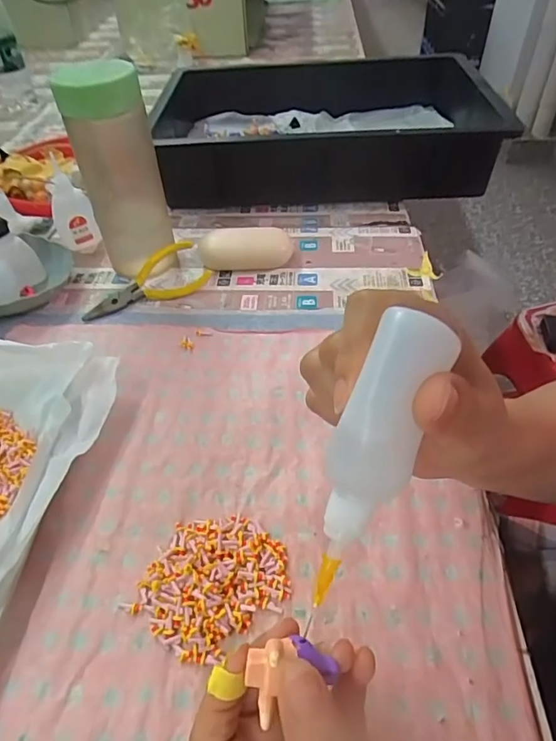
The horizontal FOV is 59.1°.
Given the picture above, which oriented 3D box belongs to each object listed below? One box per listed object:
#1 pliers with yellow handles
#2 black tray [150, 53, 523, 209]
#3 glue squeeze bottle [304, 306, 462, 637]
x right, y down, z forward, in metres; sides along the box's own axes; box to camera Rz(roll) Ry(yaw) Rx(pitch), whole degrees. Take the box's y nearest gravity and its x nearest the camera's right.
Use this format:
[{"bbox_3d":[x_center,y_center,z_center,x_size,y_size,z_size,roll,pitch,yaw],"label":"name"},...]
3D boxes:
[{"bbox_3d":[-0.129,-0.081,0.480,0.127,0.017,0.052,-31,88,-20],"label":"pliers with yellow handles"},{"bbox_3d":[0.049,-0.351,0.686,0.461,0.071,0.330,3,46,5],"label":"black tray"},{"bbox_3d":[0.030,0.032,0.165,0.023,0.104,0.027,22,9,25],"label":"glue squeeze bottle"}]

